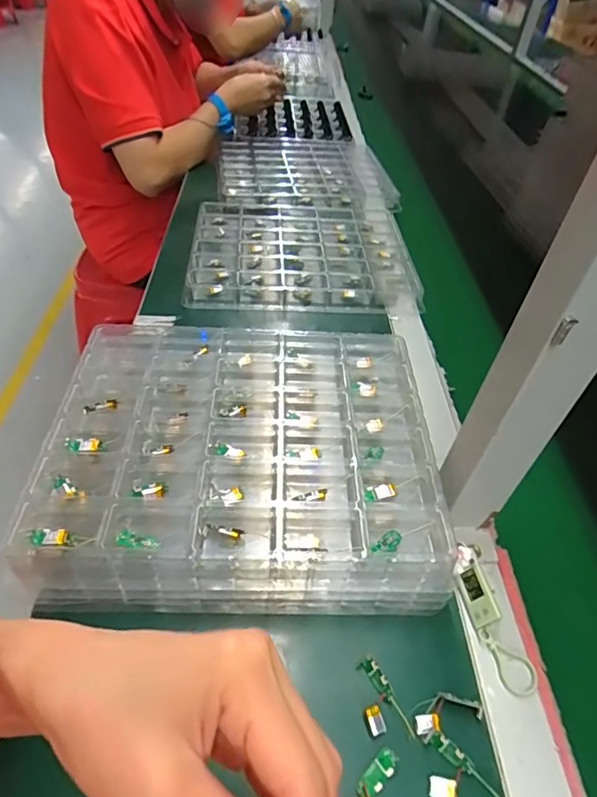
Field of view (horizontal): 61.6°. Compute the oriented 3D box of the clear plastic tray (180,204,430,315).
[{"bbox_3d":[0.001,-0.211,0.711,0.296,0.028,0.259,1,46,-6],"label":"clear plastic tray"}]

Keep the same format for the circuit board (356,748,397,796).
[{"bbox_3d":[0.046,0.218,0.290,0.030,0.005,0.012,-32,57,-31],"label":"circuit board"}]

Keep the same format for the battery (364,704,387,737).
[{"bbox_3d":[0.048,0.198,0.309,0.010,0.004,0.016,-9,48,-15],"label":"battery"}]

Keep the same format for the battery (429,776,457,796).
[{"bbox_3d":[0.083,0.223,0.286,0.015,0.004,0.011,9,46,2],"label":"battery"}]

